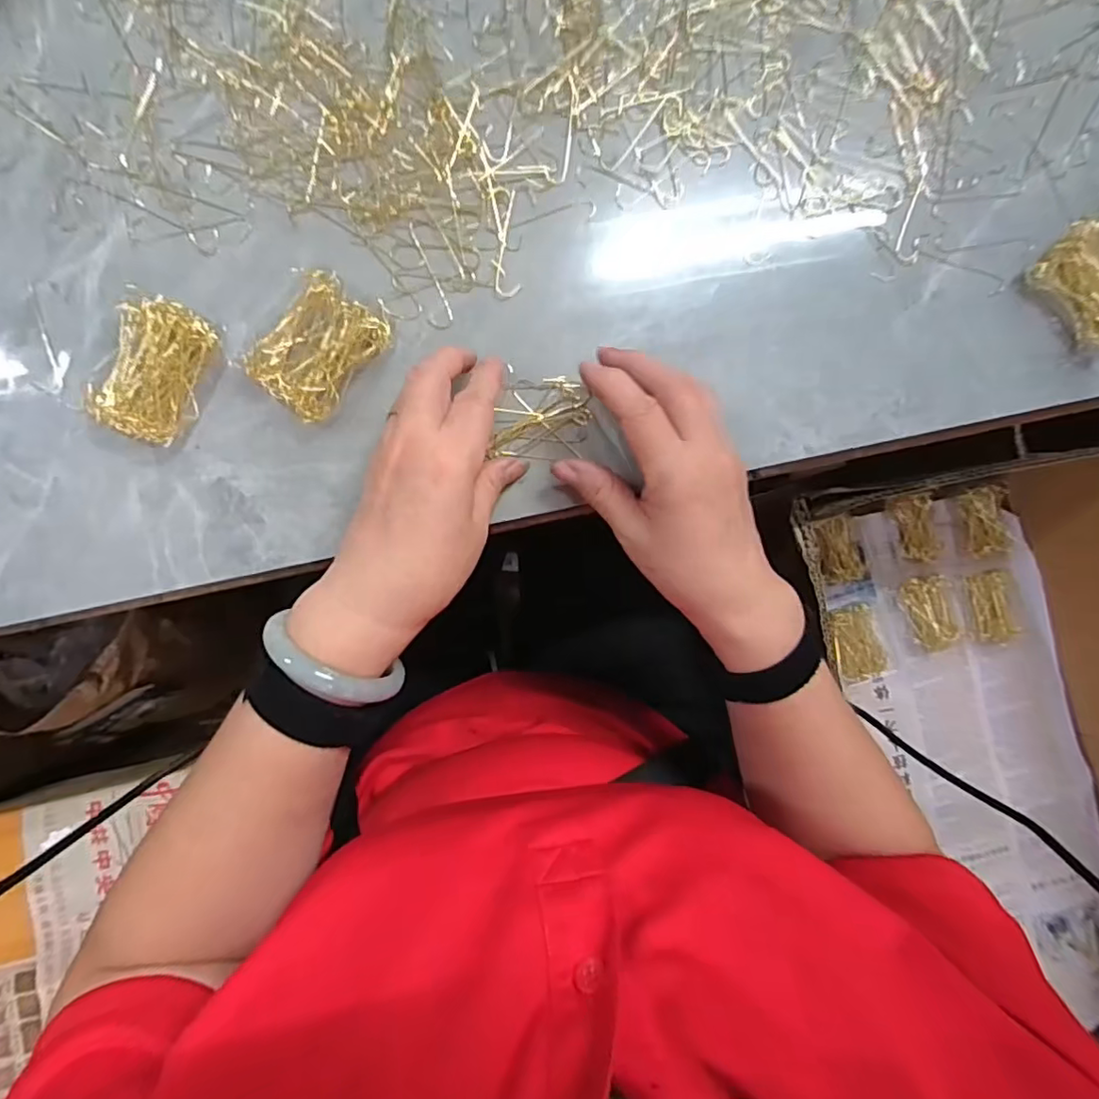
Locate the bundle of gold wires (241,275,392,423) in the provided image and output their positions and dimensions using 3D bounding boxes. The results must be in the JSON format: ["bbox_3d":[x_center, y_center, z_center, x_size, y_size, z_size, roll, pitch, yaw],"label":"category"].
[{"bbox_3d":[-0.123,-0.107,0.315,0.048,0.018,0.069,36,85,-2],"label":"bundle of gold wires"}]

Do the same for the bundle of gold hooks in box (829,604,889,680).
[{"bbox_3d":[0.302,0.092,0.569,0.042,0.018,0.072,-17,89,-5],"label":"bundle of gold hooks in box"}]

